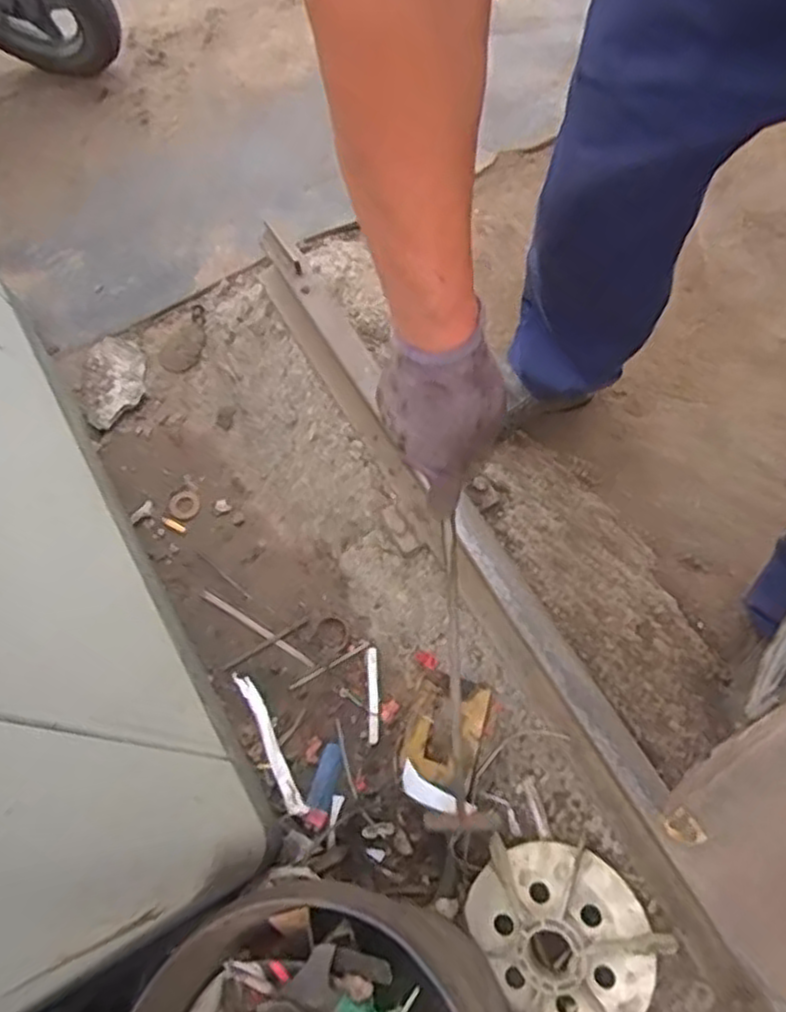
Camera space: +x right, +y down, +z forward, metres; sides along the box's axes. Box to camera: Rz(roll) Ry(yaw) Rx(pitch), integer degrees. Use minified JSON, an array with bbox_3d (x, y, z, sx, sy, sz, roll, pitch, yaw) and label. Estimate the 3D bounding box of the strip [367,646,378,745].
[{"bbox_3d":[-0.027,0.249,0.976,0.014,0.011,0.122,-1,69,1],"label":"strip"}]

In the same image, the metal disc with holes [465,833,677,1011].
[{"bbox_3d":[0.185,0.470,0.808,0.193,0.029,0.205,-5,74,19],"label":"metal disc with holes"}]

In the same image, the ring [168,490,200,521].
[{"bbox_3d":[-0.309,-0.001,1.097,0.045,0.007,0.045,0,69,1],"label":"ring"}]

